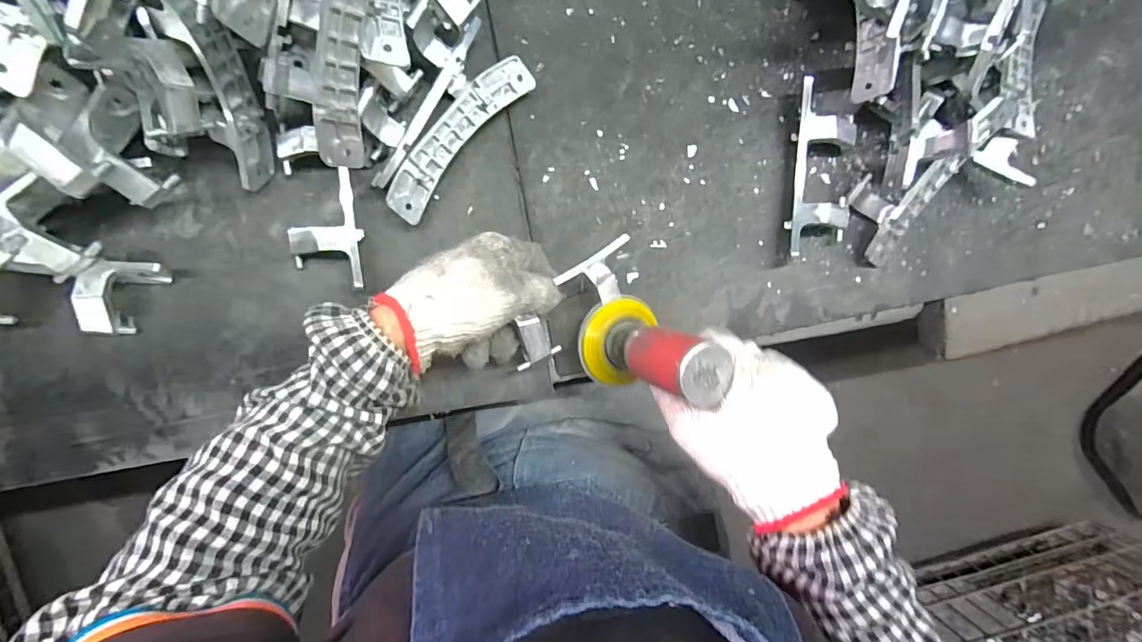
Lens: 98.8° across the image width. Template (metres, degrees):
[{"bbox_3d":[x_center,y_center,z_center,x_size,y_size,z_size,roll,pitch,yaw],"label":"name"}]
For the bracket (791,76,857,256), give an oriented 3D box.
[{"bbox_3d":[0.224,-0.133,0.437,0.057,0.035,0.145,1,93,-6],"label":"bracket"}]

